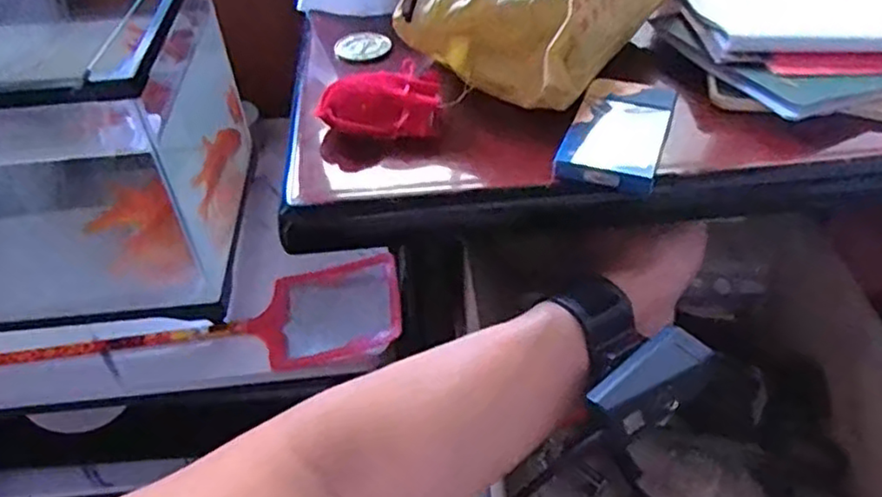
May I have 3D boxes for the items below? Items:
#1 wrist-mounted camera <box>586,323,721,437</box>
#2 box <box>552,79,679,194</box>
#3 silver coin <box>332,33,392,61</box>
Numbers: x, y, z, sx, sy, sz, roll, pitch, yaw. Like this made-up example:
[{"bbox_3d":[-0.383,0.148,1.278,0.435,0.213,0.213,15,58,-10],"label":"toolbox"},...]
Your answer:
[{"bbox_3d":[0.111,0.069,0.347,0.064,0.016,0.029,-34,49,-12],"label":"wrist-mounted camera"},{"bbox_3d":[0.110,-0.072,0.411,0.055,0.014,0.103,13,45,17],"label":"box"},{"bbox_3d":[-0.062,-0.159,0.523,0.043,0.008,0.033,-12,43,-9],"label":"silver coin"}]

